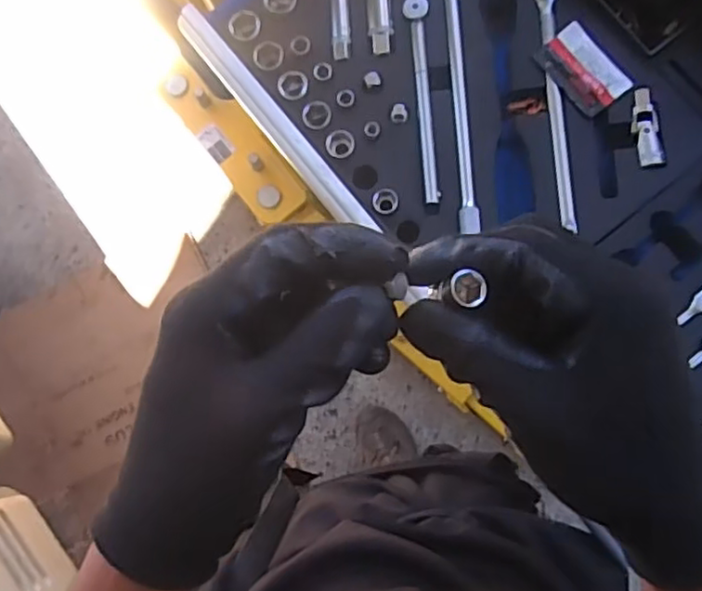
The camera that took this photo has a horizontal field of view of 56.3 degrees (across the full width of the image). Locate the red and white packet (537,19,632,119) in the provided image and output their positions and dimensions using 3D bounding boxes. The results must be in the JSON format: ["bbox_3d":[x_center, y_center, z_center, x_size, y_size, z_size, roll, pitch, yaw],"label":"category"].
[{"bbox_3d":[0.208,-0.203,0.588,0.052,0.006,0.079,-36,82,0],"label":"red and white packet"}]

